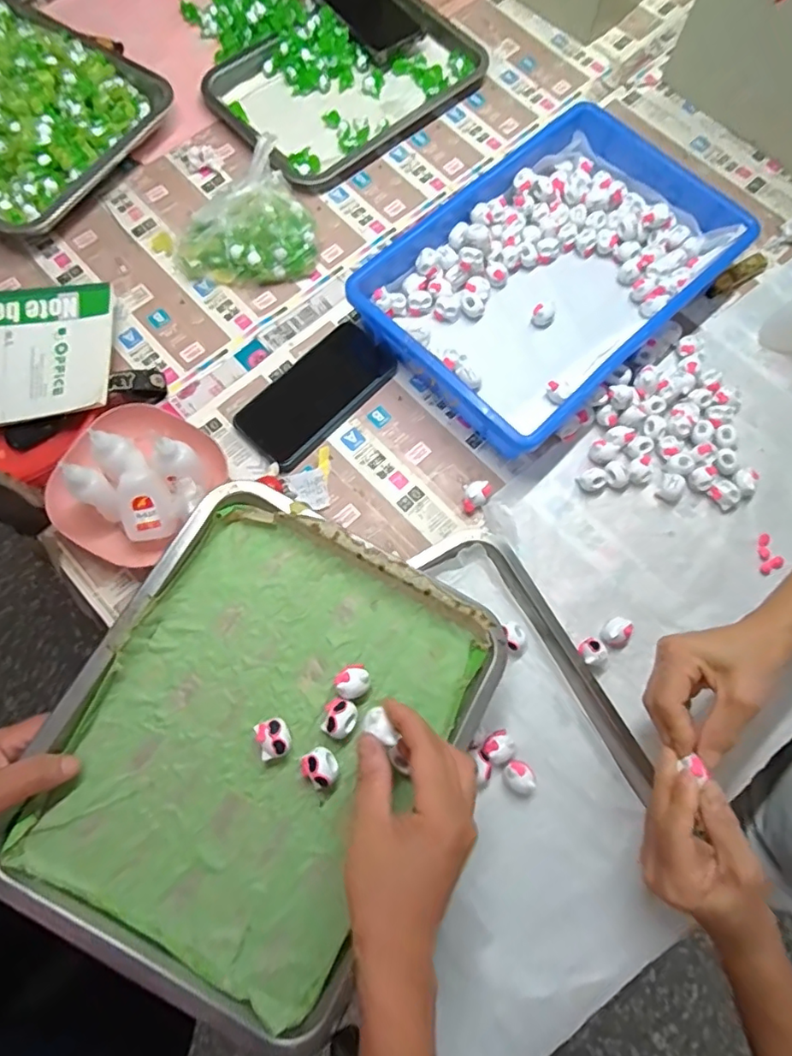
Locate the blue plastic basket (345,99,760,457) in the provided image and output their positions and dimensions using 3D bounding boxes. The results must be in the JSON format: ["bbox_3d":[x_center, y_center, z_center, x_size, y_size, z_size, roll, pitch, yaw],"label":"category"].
[{"bbox_3d":[0.163,-0.265,0.575,0.372,0.060,0.243,-43,78,-12],"label":"blue plastic basket"}]

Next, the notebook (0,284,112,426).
[{"bbox_3d":[-0.376,-0.166,0.527,0.203,0.014,0.140,-8,77,-1],"label":"notebook"}]

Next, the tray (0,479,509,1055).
[{"bbox_3d":[-0.092,0.144,0.389,0.250,0.043,0.305,29,75,8],"label":"tray"}]

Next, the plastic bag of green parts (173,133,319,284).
[{"bbox_3d":[-0.165,-0.324,0.591,0.148,0.051,0.127,-15,74,-5],"label":"plastic bag of green parts"}]

